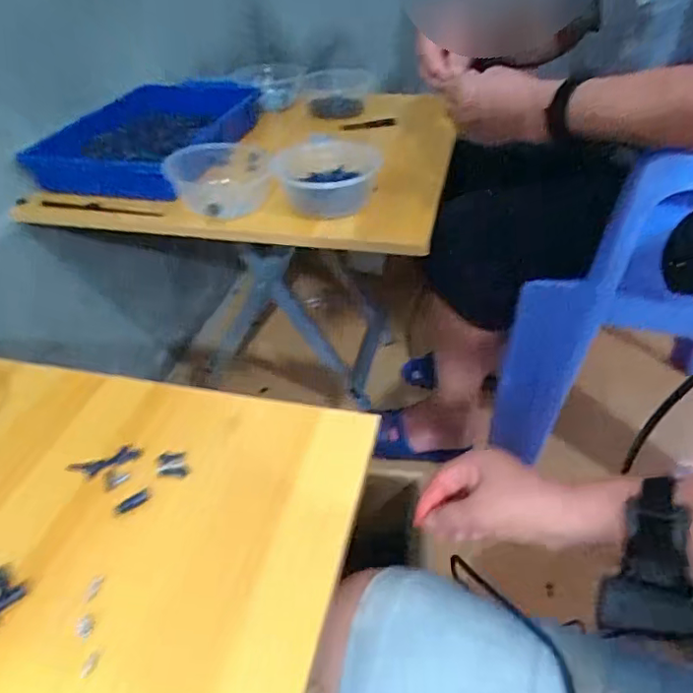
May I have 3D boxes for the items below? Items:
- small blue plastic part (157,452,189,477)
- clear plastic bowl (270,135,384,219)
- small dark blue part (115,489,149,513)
[{"bbox_3d":[-0.128,0.087,0.414,0.023,0.004,0.020,-4,38,-1],"label":"small blue plastic part"},{"bbox_3d":[-0.021,-0.214,0.700,0.134,0.047,0.146,-2,38,2],"label":"clear plastic bowl"},{"bbox_3d":[-0.149,0.108,0.390,0.024,0.004,0.008,-31,46,-31],"label":"small dark blue part"}]

